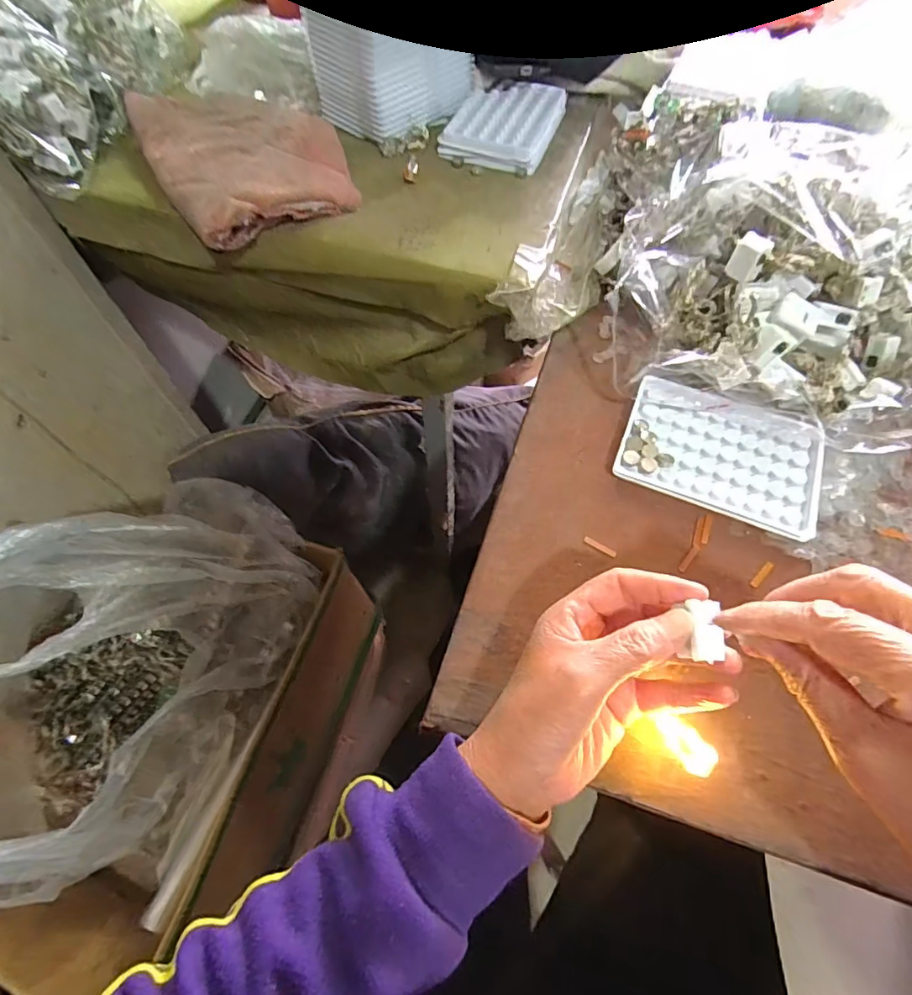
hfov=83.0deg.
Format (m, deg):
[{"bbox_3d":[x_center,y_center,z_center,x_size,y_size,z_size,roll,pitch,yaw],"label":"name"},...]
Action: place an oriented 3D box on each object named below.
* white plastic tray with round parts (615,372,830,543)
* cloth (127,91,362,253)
[{"bbox_3d":[0.185,-0.034,0.361,0.128,0.013,0.097,21,63,12],"label":"white plastic tray with round parts"},{"bbox_3d":[-0.186,-0.304,0.450,0.146,0.031,0.208,-29,65,-15],"label":"cloth"}]

